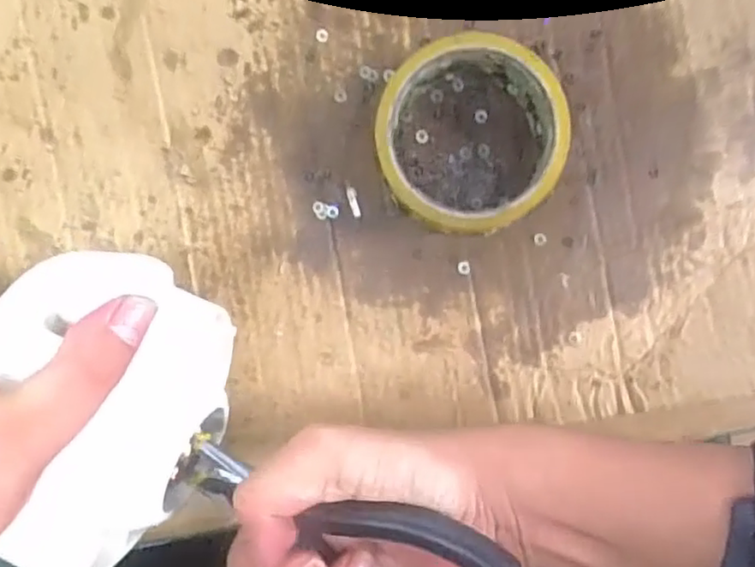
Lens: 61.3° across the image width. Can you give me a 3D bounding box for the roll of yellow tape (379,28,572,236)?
[{"bbox_3d":[0.045,-0.072,0.322,0.089,0.046,0.093,-4,93,1],"label":"roll of yellow tape"}]

